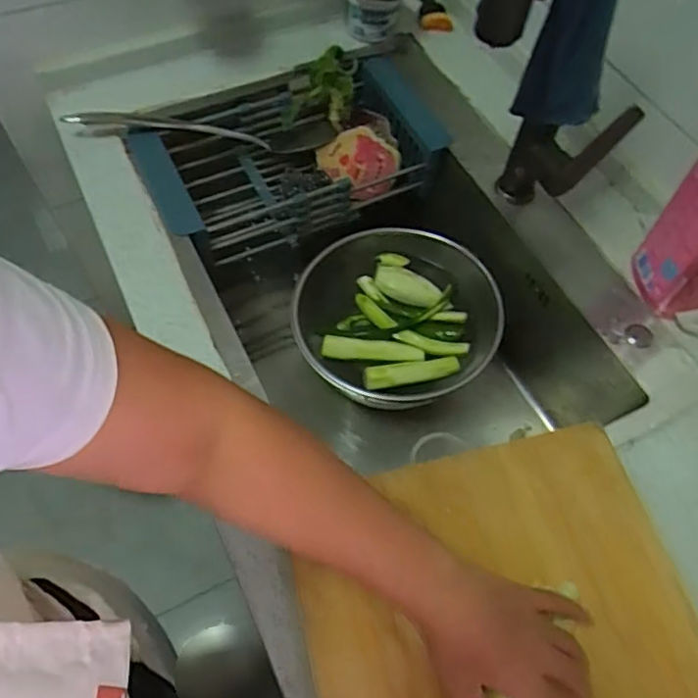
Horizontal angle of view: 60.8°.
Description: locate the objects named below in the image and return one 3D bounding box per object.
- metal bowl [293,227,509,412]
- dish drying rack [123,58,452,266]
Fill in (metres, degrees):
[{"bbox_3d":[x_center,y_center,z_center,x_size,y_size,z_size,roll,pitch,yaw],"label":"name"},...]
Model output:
[{"bbox_3d":[0.054,-0.033,0.783,0.237,0.115,0.255,1,59,-1],"label":"metal bowl"},{"bbox_3d":[-0.073,-0.260,0.816,0.391,0.084,0.214,-23,64,-14],"label":"dish drying rack"}]

